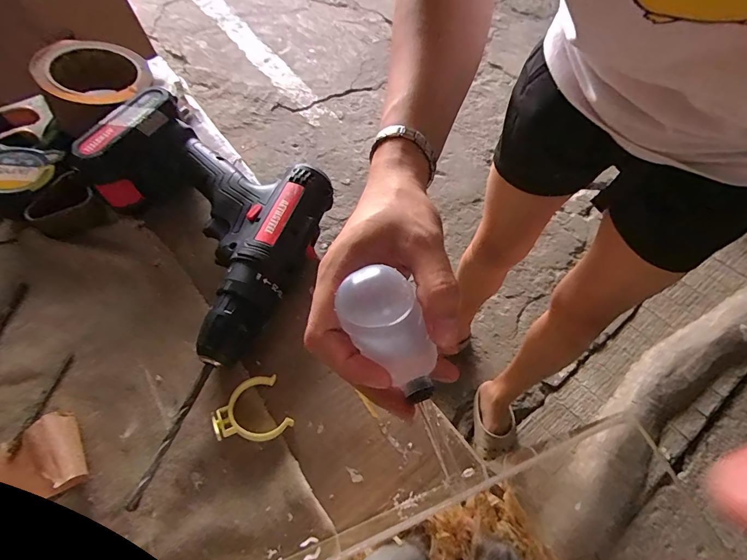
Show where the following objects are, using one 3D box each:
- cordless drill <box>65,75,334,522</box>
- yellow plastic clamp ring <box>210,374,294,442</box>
[{"bbox_3d":[-0.174,-0.018,0.304,0.209,0.071,0.263,25,63,12],"label":"cordless drill"},{"bbox_3d":[-0.086,0.093,0.272,0.049,0.012,0.044,-20,64,-27],"label":"yellow plastic clamp ring"}]

